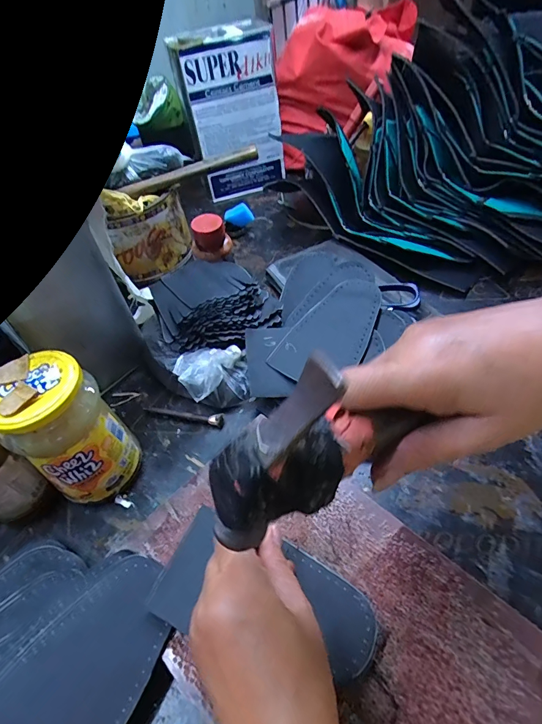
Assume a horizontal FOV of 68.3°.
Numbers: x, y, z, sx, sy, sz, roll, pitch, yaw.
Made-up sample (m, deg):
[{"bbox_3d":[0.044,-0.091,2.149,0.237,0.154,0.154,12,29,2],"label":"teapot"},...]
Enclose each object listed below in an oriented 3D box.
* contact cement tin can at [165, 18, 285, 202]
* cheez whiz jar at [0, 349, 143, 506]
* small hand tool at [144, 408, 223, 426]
[{"bbox_3d":[-0.068,-0.422,0.692,0.151,0.233,0.097,-17,49,-5],"label":"contact cement tin can"},{"bbox_3d":[-0.170,0.062,0.343,0.074,0.131,0.077,29,56,28],"label":"cheez whiz jar"},{"bbox_3d":[-0.093,0.054,0.422,0.091,0.014,0.010,10,52,17],"label":"small hand tool"}]

